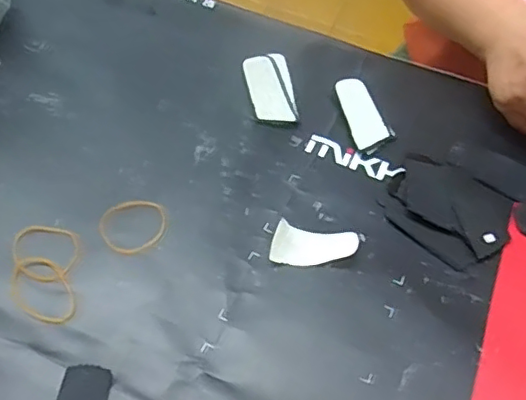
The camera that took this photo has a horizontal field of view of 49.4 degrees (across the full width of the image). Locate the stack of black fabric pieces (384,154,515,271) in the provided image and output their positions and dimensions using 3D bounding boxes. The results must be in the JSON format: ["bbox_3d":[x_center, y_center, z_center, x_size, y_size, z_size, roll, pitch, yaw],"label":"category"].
[{"bbox_3d":[0.136,0.004,0.416,0.088,0.014,0.076,34,61,17],"label":"stack of black fabric pieces"}]

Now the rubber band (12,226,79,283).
[{"bbox_3d":[-0.144,0.035,0.377,0.045,0.004,0.040,6,57,-1],"label":"rubber band"}]

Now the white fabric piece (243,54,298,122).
[{"bbox_3d":[0.005,-0.092,0.468,0.036,0.009,0.067,-6,58,-8],"label":"white fabric piece"}]

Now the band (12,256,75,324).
[{"bbox_3d":[-0.139,0.057,0.359,0.032,0.004,0.053,-28,64,-20],"label":"band"}]

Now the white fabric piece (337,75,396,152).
[{"bbox_3d":[0.079,-0.070,0.460,0.032,0.005,0.070,-17,60,-15],"label":"white fabric piece"}]

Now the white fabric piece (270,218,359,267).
[{"bbox_3d":[0.034,0.032,0.382,0.056,0.019,0.023,5,57,-1],"label":"white fabric piece"}]

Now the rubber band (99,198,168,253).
[{"bbox_3d":[-0.087,0.018,0.388,0.044,0.004,0.039,-14,66,-10],"label":"rubber band"}]

